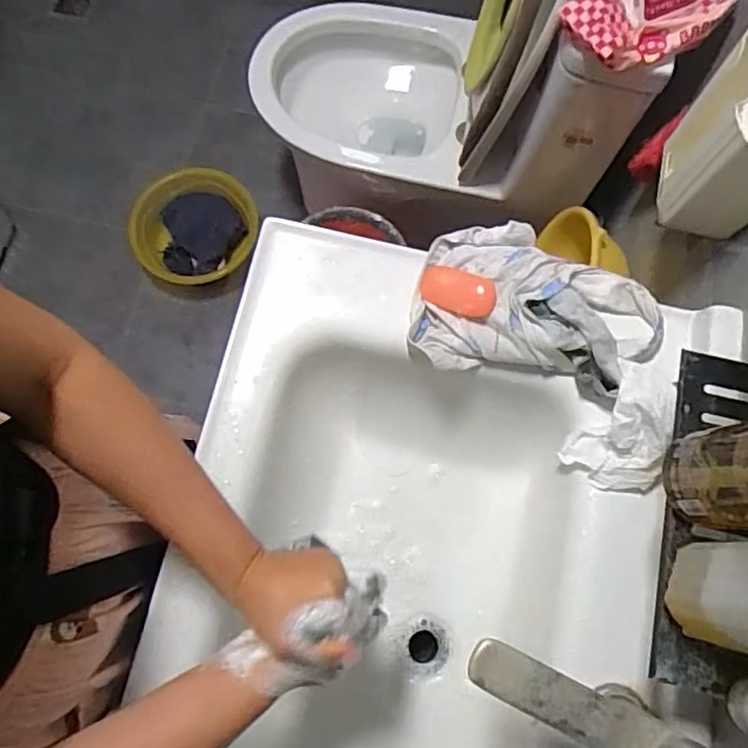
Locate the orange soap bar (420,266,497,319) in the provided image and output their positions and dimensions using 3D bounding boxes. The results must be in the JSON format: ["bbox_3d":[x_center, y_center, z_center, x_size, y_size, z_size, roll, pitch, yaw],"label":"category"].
[{"bbox_3d":[0.085,-0.083,0.630,0.076,0.021,0.042,22,76,5],"label":"orange soap bar"}]

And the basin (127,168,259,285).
[{"bbox_3d":[-0.429,-0.342,1.462,0.303,0.087,0.262,3,75,0],"label":"basin"}]

